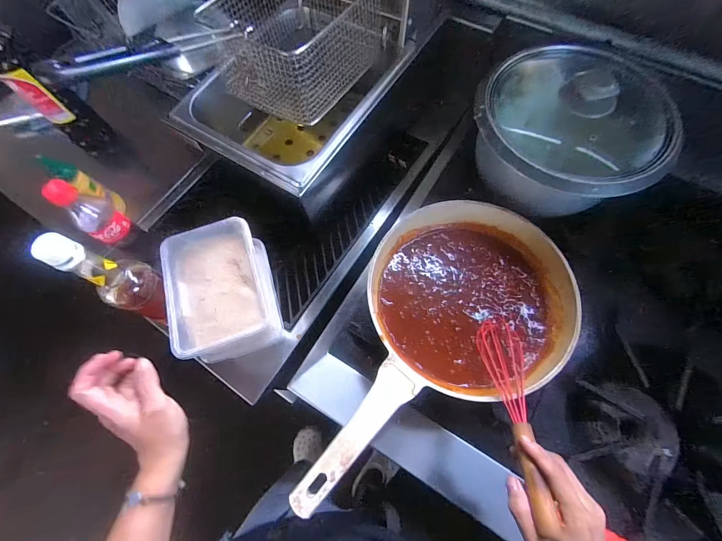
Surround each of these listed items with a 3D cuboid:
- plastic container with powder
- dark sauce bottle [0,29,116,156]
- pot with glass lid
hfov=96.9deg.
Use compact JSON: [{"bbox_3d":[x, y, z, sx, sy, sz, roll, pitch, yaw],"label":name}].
[{"bbox_3d":[-0.186,0.028,0.445,0.128,0.075,0.187,-23,70,-6],"label":"plastic container with powder"},{"bbox_3d":[-0.588,-0.332,0.601,0.066,0.295,0.076,-37,72,-11],"label":"dark sauce bottle"},{"bbox_3d":[0.291,-0.200,0.465,0.206,0.126,0.249,-32,71,-10],"label":"pot with glass lid"}]

